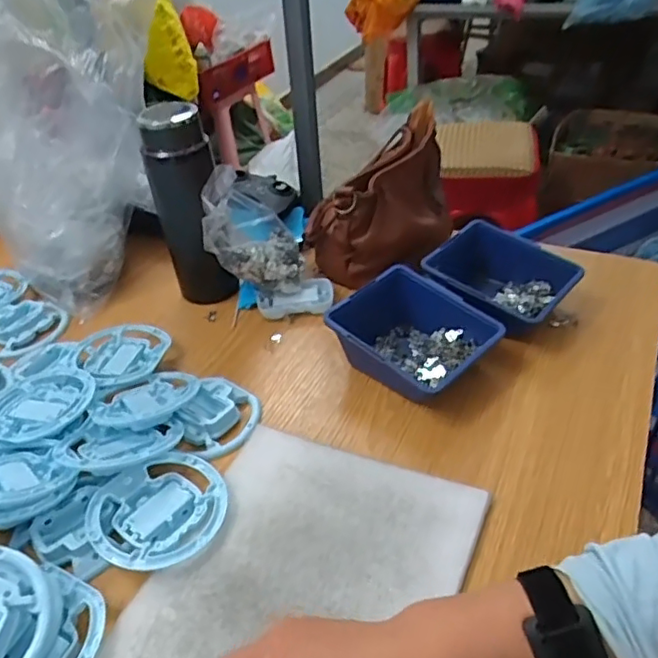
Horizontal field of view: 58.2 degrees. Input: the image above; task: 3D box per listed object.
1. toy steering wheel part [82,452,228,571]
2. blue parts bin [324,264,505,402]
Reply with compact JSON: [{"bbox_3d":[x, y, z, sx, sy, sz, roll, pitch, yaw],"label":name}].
[{"bbox_3d":[-0.135,0.145,0.470,0.107,0.020,0.096,-26,44,-24],"label":"toy steering wheel part"},{"bbox_3d":[0.079,0.010,0.595,0.126,0.066,0.146,-32,47,-30],"label":"blue parts bin"}]

